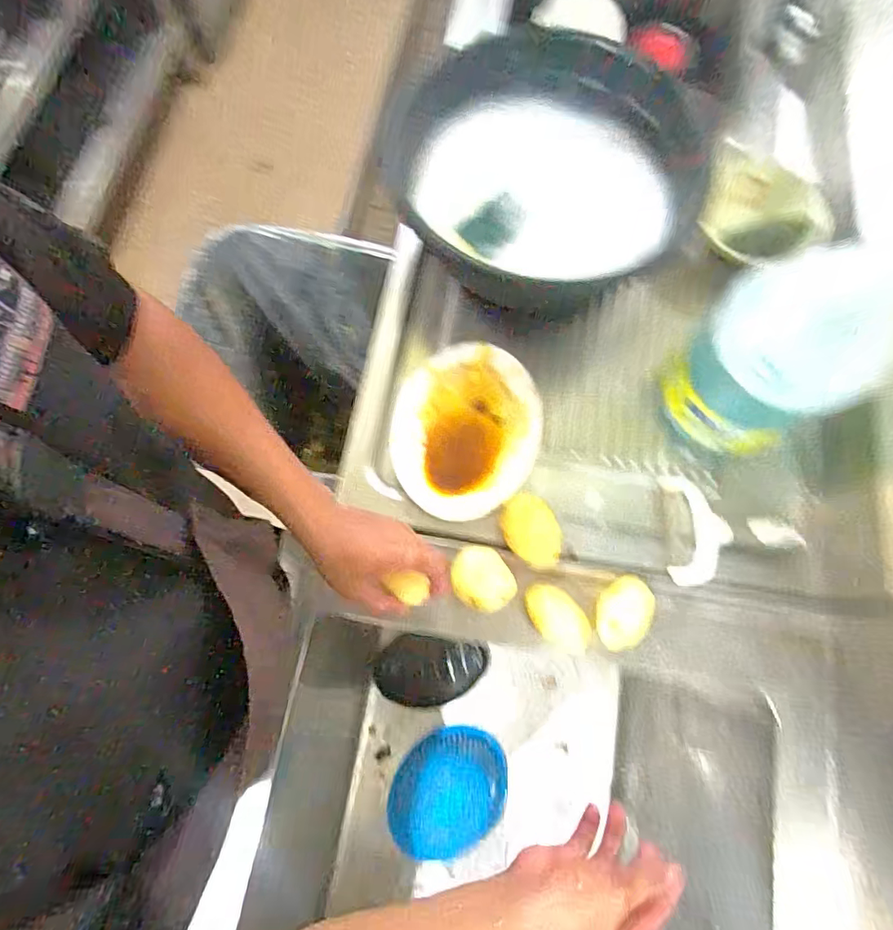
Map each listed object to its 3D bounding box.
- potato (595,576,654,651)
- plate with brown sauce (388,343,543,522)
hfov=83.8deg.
[{"bbox_3d":[0.187,0.157,0.527,0.050,0.039,0.073,32,75,10],"label":"potato"},{"bbox_3d":[0.021,-0.042,0.604,0.176,0.026,0.213,12,72,4],"label":"plate with brown sauce"}]

